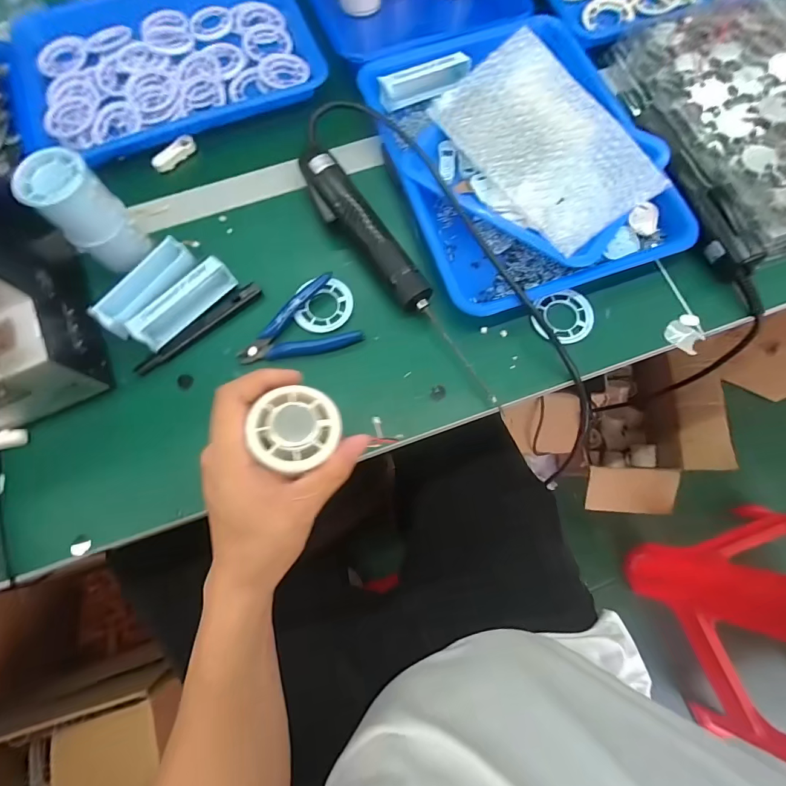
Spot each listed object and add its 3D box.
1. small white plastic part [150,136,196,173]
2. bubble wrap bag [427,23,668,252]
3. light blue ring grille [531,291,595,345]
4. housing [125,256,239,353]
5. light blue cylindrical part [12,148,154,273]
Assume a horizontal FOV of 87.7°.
[{"bbox_3d":[-0.247,-0.270,0.462,0.015,0.015,0.054,37,77,12],"label":"small white plastic part"},{"bbox_3d":[0.146,-0.245,0.395,0.119,0.028,0.214,-33,77,-8],"label":"bubble wrap bag"},{"bbox_3d":[0.166,-0.076,0.398,0.056,0.008,0.054,0,73,1],"label":"light blue ring grille"},{"bbox_3d":[-0.200,-0.086,0.391,0.034,0.024,0.103,41,78,12],"label":"housing"},{"bbox_3d":[-0.275,-0.162,0.372,0.056,0.097,0.049,-42,77,-11],"label":"light blue cylindrical part"}]

